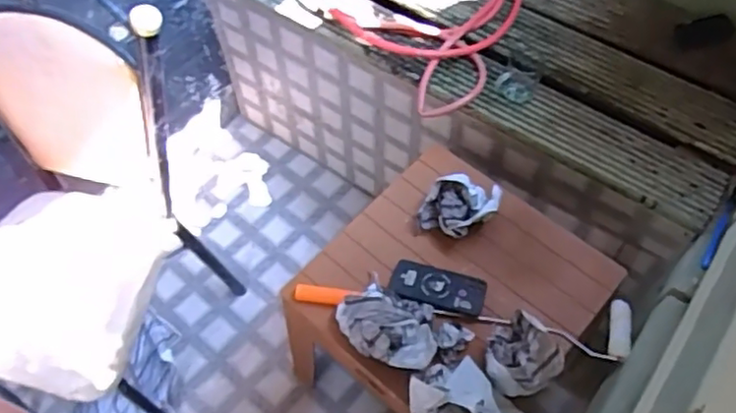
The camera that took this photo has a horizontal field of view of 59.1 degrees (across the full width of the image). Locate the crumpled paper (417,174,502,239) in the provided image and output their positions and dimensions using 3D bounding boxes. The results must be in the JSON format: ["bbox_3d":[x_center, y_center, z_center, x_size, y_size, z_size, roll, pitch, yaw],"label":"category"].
[{"bbox_3d":[0.168,0.006,1.211,0.144,0.090,0.097,10,58,7],"label":"crumpled paper"}]

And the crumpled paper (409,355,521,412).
[{"bbox_3d":[0.148,0.307,1.006,0.172,0.084,0.126,27,62,17],"label":"crumpled paper"}]

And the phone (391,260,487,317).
[{"bbox_3d":[0.126,0.146,1.169,0.165,0.016,0.082,16,59,11],"label":"phone"}]

